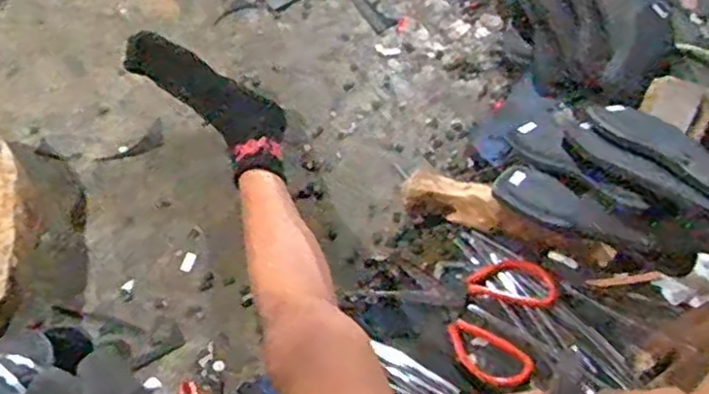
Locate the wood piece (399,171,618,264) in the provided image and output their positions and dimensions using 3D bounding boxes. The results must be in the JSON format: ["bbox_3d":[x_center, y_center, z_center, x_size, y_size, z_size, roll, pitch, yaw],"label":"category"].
[{"bbox_3d":[0.186,0.028,0.886,0.257,0.057,0.052,17,63,9],"label":"wood piece"}]

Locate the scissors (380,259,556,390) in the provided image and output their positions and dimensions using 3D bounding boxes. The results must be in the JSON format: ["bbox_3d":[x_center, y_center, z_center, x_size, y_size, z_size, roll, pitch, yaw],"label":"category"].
[{"bbox_3d":[0.150,0.122,0.836,0.184,0.008,0.146,38,72,25],"label":"scissors"}]

